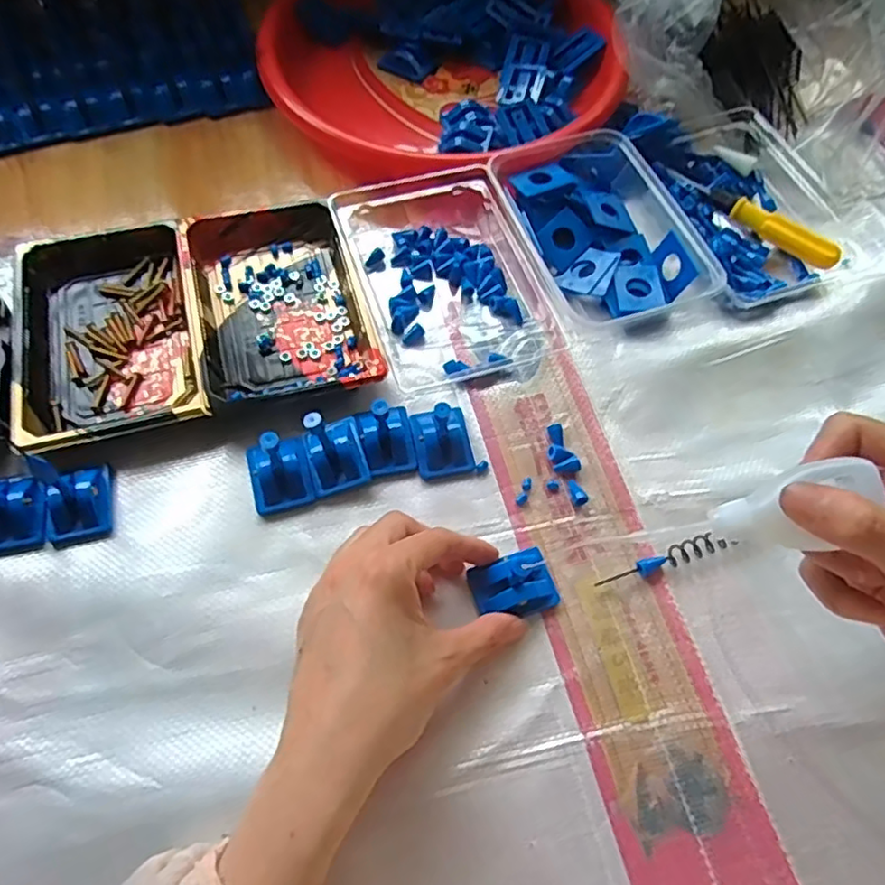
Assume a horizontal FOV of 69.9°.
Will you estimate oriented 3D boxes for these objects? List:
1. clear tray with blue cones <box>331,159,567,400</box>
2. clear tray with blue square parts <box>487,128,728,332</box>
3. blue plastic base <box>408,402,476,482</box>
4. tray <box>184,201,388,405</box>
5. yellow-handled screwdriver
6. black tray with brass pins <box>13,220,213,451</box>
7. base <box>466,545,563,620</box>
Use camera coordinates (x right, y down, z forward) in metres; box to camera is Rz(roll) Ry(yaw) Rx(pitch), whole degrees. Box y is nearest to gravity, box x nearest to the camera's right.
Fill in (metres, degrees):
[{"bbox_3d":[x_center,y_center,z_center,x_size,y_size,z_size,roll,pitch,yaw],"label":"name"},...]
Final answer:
[{"bbox_3d":[0.000,-0.120,0.436,0.113,0.034,0.176,-19,65,-11],"label":"clear tray with blue cones"},{"bbox_3d":[0.112,-0.152,0.449,0.119,0.034,0.155,-19,65,-11],"label":"clear tray with blue square parts"},{"bbox_3d":[0.000,-0.004,0.386,0.034,0.020,0.046,-9,63,-7],"label":"blue plastic base"},{"bbox_3d":[-0.109,-0.092,0.420,0.104,0.025,0.158,-16,65,-10],"label":"tray"},{"bbox_3d":[0.226,-0.173,0.467,0.142,0.019,0.017,38,68,16],"label":"yellow-handled screwdriver"},{"bbox_3d":[-0.212,-0.071,0.406,0.108,0.025,0.160,-15,64,-9],"label":"black tray with brass pins"},{"bbox_3d":[0.040,0.078,0.347,0.044,0.015,0.033,-16,65,-10],"label":"base"}]

